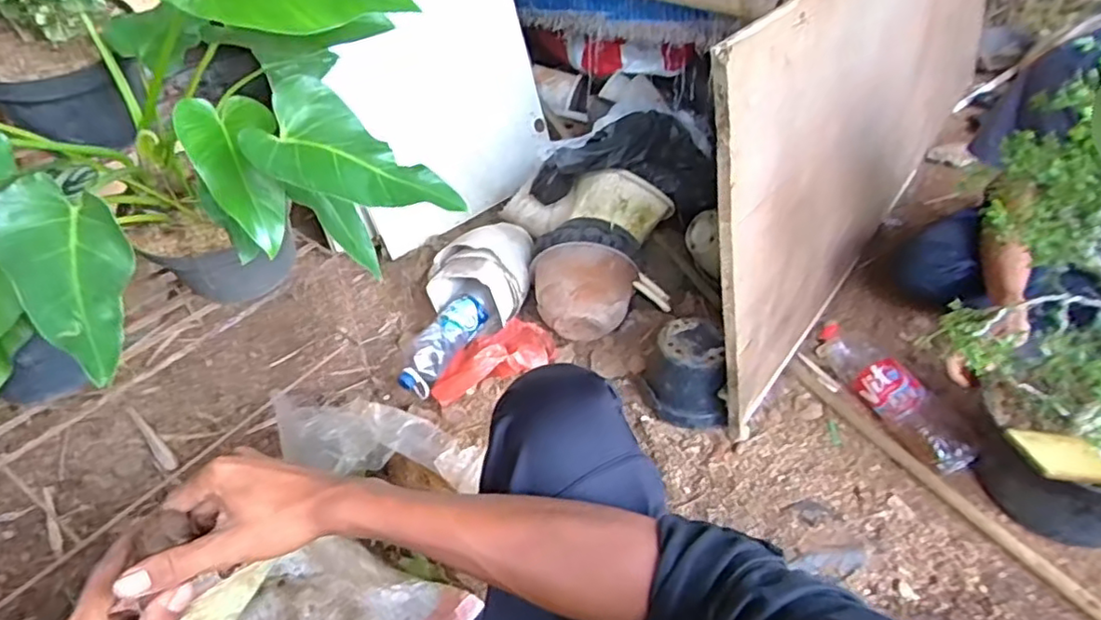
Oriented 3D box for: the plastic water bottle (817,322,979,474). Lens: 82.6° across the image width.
[{"bbox_3d":[0.572,0.131,1.069,0.080,0.088,0.344,-13,39,-14],"label":"plastic water bottle"}]

